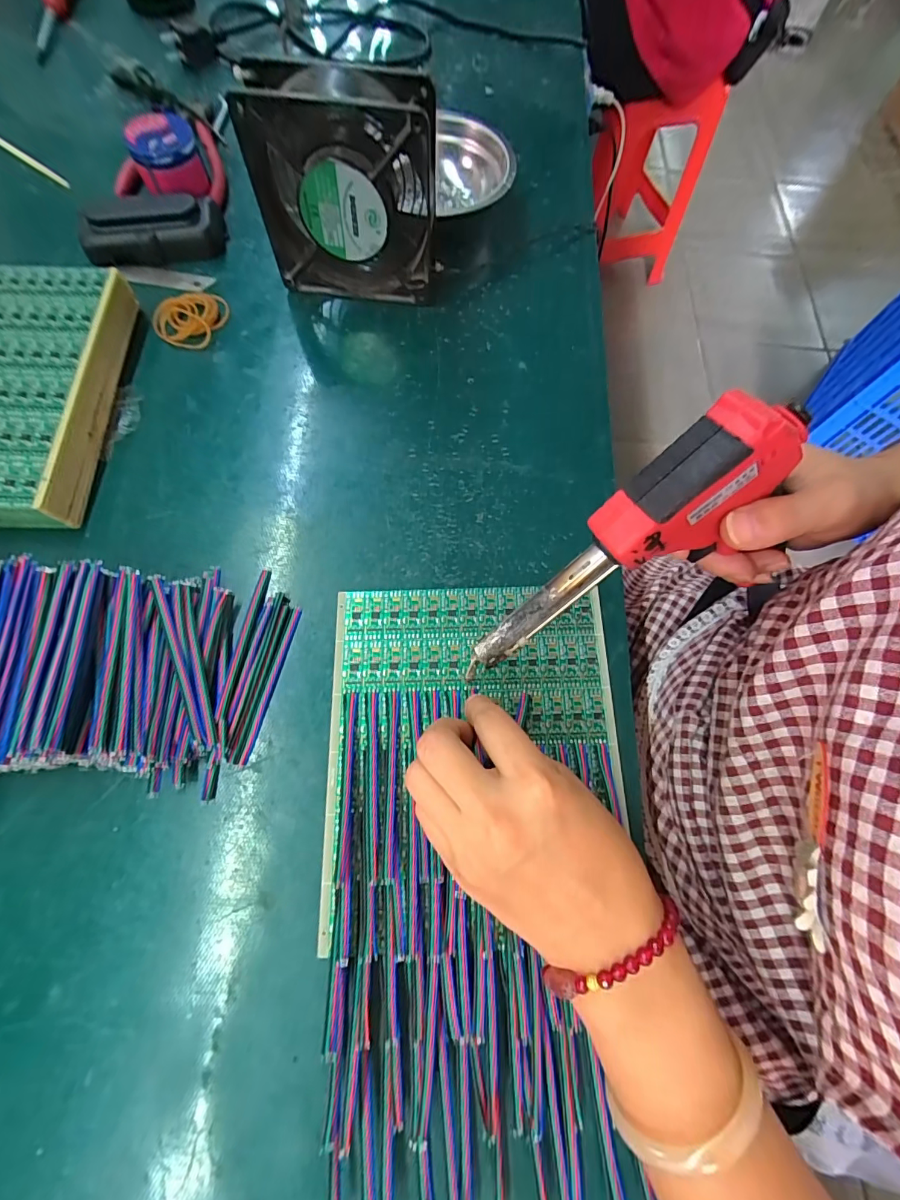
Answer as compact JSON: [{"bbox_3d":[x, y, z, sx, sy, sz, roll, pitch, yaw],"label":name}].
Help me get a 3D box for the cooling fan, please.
[{"bbox_3d":[-0.070,-0.282,0.322,0.120,0.120,0.045,5,71,0],"label":"cooling fan"}]

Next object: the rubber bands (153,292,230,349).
[{"bbox_3d":[-0.197,-0.215,0.350,0.055,0.014,0.043,-28,74,-11],"label":"rubber bands"}]

